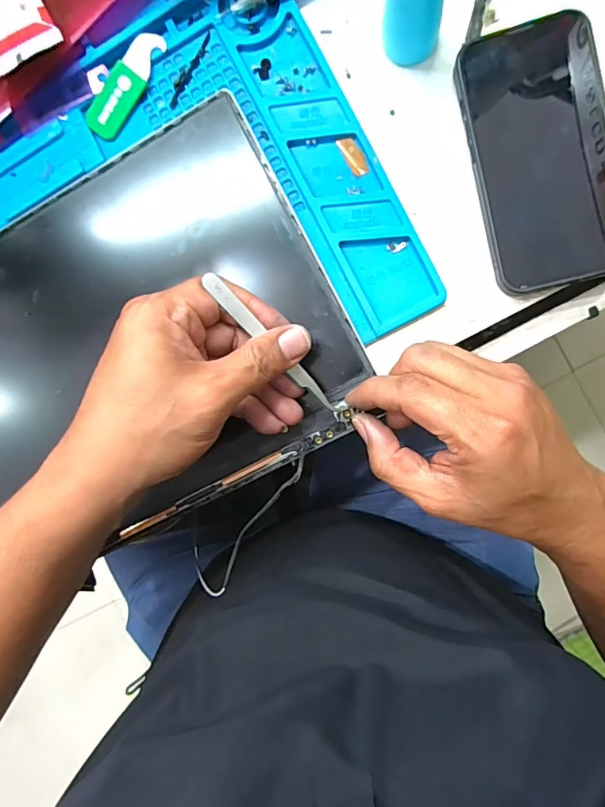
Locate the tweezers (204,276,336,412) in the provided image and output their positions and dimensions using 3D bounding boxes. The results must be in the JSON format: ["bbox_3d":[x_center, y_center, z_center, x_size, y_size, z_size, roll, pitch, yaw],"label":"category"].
[{"bbox_3d":[-0.017,-0.032,0.257,0.009,0.005,0.107,-43,103,8],"label":"tweezers"}]

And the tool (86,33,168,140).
[{"bbox_3d":[-0.115,-0.207,0.288,0.023,0.005,0.069,34,96,4],"label":"tool"}]

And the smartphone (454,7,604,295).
[{"bbox_3d":[0.141,-0.143,0.257,0.075,0.014,0.145,-13,91,7],"label":"smartphone"}]

